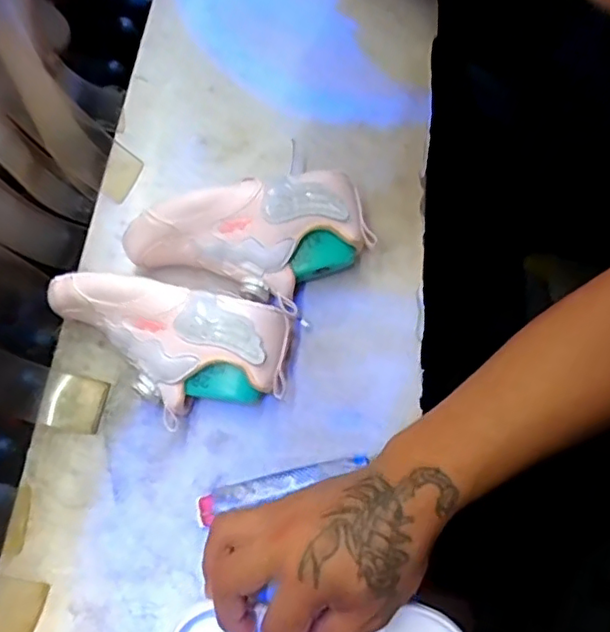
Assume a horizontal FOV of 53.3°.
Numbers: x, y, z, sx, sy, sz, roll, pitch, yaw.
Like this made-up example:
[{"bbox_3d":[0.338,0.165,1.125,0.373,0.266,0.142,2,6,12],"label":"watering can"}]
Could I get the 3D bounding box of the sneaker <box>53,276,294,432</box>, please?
[{"bbox_3d":[-0.103,0.028,0.450,0.180,0.073,0.087,7,69,5],"label":"sneaker"}]

